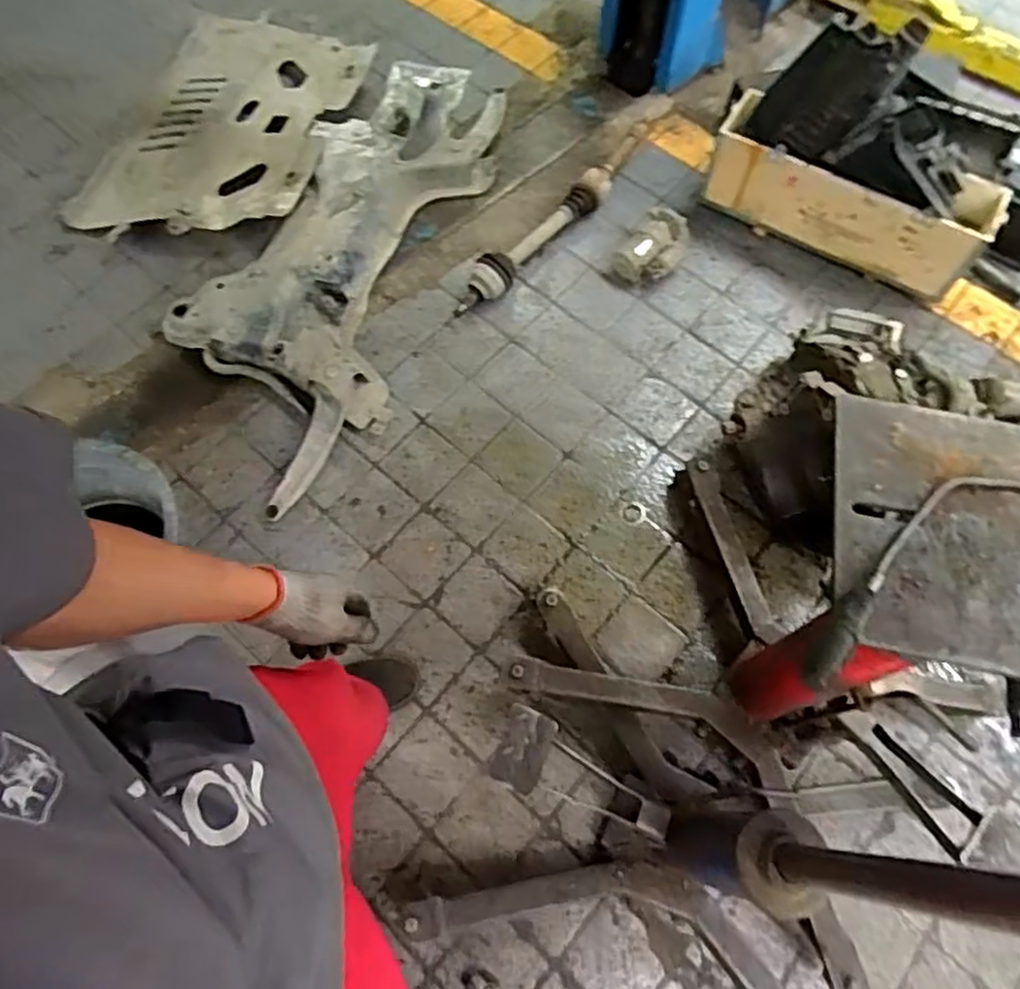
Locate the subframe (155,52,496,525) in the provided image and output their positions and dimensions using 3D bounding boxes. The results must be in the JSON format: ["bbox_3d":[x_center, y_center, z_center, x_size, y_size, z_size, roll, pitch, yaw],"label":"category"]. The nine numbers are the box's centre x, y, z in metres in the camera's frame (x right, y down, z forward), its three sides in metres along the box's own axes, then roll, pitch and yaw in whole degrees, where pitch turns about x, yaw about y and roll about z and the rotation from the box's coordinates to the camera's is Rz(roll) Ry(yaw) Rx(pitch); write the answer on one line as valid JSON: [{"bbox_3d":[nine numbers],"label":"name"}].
[{"bbox_3d":[-0.424,-0.676,1.786,0.532,0.189,1.429,16,68,8],"label":"subframe"}]

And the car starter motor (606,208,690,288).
[{"bbox_3d":[0.373,-0.637,1.832,0.129,0.075,0.232,40,72,16],"label":"car starter motor"}]

